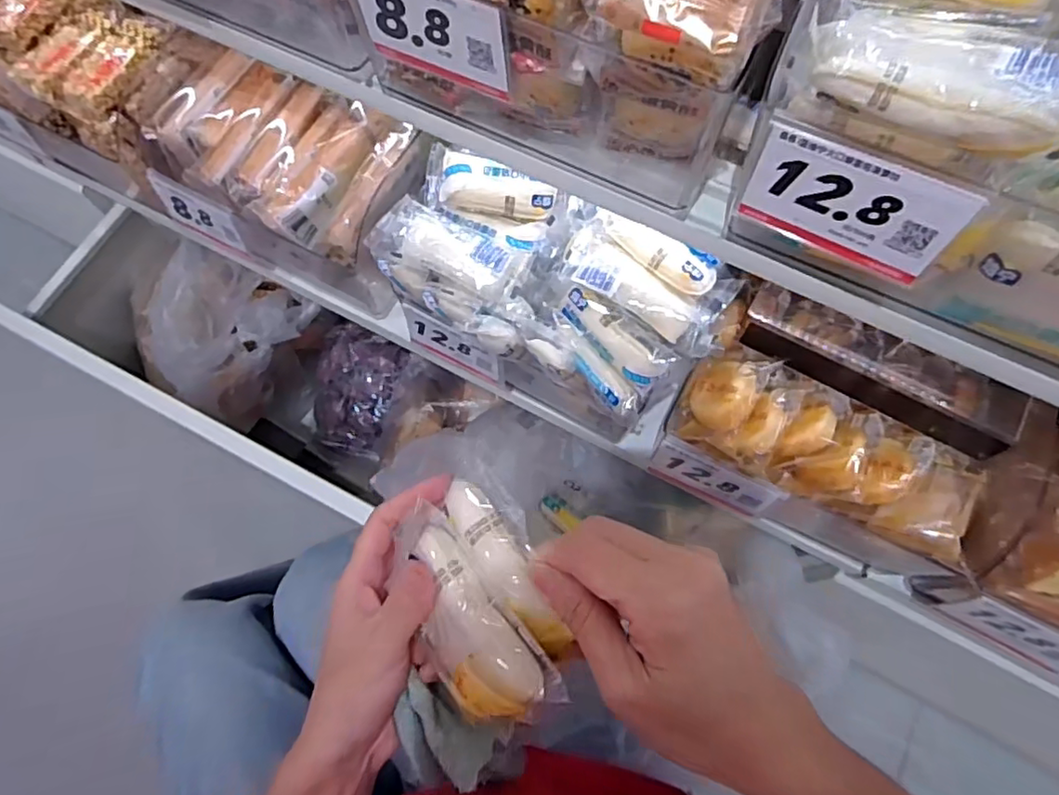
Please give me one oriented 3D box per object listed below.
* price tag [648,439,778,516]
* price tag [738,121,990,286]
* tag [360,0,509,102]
[{"bbox_3d":[0.146,0.068,0.506,0.094,0.051,0.010,24,52,11],"label":"price tag"},{"bbox_3d":[0.155,-0.093,0.304,0.096,0.059,0.010,29,74,10],"label":"price tag"},{"bbox_3d":[-0.055,-0.205,0.352,0.095,0.060,0.005,27,74,10],"label":"tag"}]

